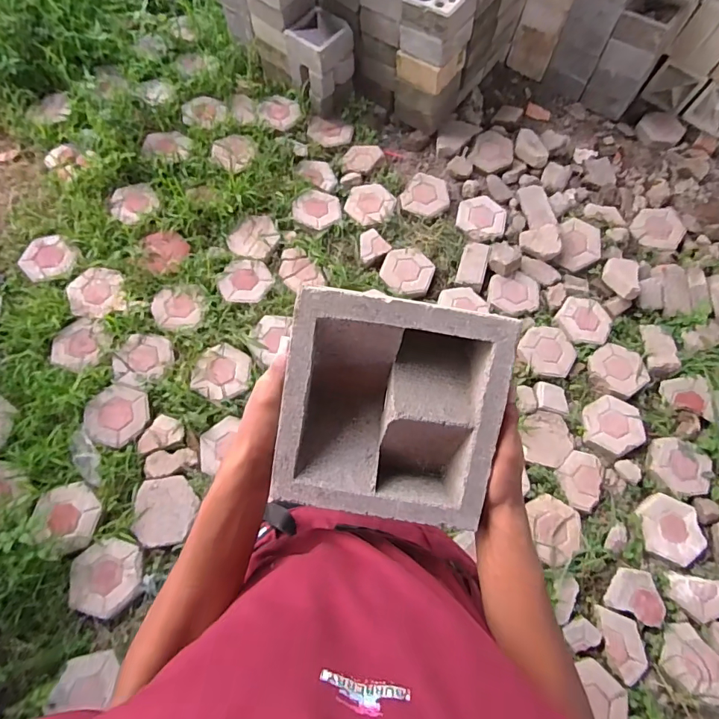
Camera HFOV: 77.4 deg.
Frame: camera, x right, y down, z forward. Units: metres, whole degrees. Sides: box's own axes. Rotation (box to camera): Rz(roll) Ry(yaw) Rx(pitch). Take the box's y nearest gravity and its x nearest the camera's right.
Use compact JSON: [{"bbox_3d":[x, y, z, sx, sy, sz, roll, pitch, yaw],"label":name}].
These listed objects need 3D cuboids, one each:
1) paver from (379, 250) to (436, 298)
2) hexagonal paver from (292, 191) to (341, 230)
[{"bbox_3d":[0.190,-0.350,1.772,0.201,0.034,0.206,18,73,3],"label":"paver"},{"bbox_3d":[-0.172,-0.620,1.864,0.187,0.037,0.207,39,75,9],"label":"hexagonal paver"}]

